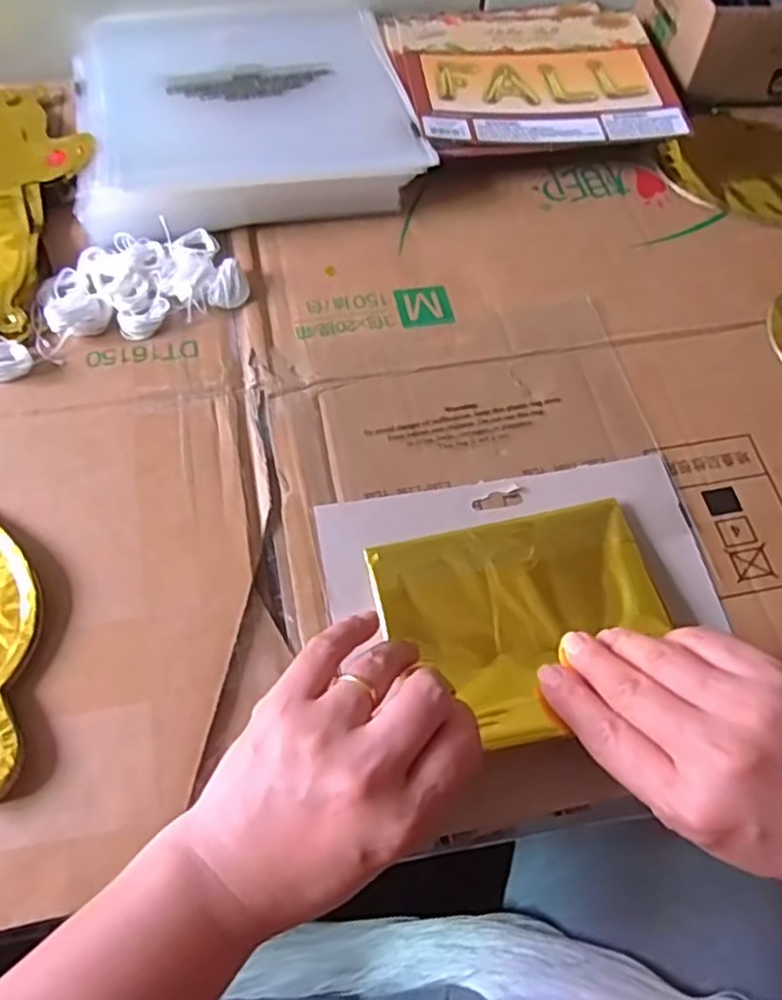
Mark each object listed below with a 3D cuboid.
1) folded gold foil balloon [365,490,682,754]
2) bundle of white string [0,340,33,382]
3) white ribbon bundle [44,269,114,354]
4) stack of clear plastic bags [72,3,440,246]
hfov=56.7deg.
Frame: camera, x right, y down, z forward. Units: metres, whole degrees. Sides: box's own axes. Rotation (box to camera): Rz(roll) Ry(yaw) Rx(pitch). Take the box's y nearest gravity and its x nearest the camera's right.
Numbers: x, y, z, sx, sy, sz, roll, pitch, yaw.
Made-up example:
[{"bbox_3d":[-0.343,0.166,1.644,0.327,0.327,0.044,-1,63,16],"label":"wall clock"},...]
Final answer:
[{"bbox_3d":[0.066,0.057,0.348,0.133,0.013,0.105,-12,62,-8],"label":"folded gold foil balloon"},{"bbox_3d":[-0.219,-0.078,0.407,0.031,0.012,0.025,-13,62,-9],"label":"bundle of white string"},{"bbox_3d":[-0.184,-0.116,0.425,0.034,0.014,0.051,-11,62,-8],"label":"white ribbon bundle"},{"bbox_3d":[-0.105,-0.281,0.511,0.222,0.035,0.230,-12,62,-8],"label":"stack of clear plastic bags"}]

